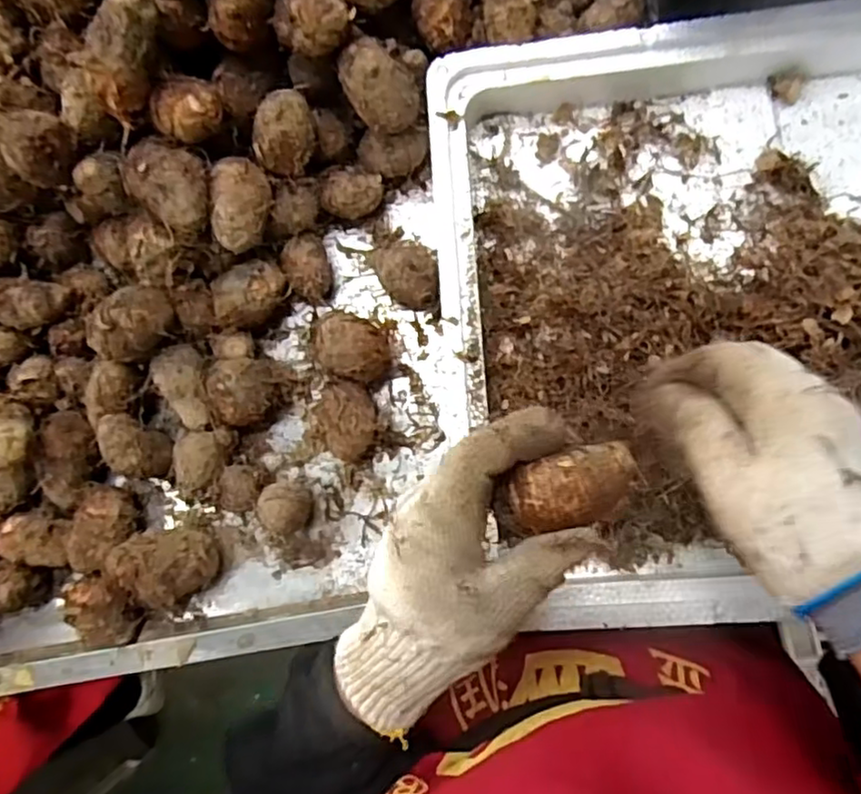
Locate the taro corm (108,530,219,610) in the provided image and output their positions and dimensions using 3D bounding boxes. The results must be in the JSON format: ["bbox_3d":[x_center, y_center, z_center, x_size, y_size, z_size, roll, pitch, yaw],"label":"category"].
[{"bbox_3d":[-0.184,0.117,0.467,0.056,0.051,0.053,-1,85,6],"label":"taro corm"}]

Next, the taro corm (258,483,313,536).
[{"bbox_3d":[-0.104,0.079,0.472,0.033,0.038,0.035,-3,85,6],"label":"taro corm"}]

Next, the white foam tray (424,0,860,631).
[{"bbox_3d":[0.230,-0.061,0.416,0.441,0.064,0.378,-5,85,6],"label":"white foam tray"}]

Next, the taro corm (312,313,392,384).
[{"bbox_3d":[-0.058,-0.036,0.472,0.060,0.036,0.045,27,88,8],"label":"taro corm"}]

